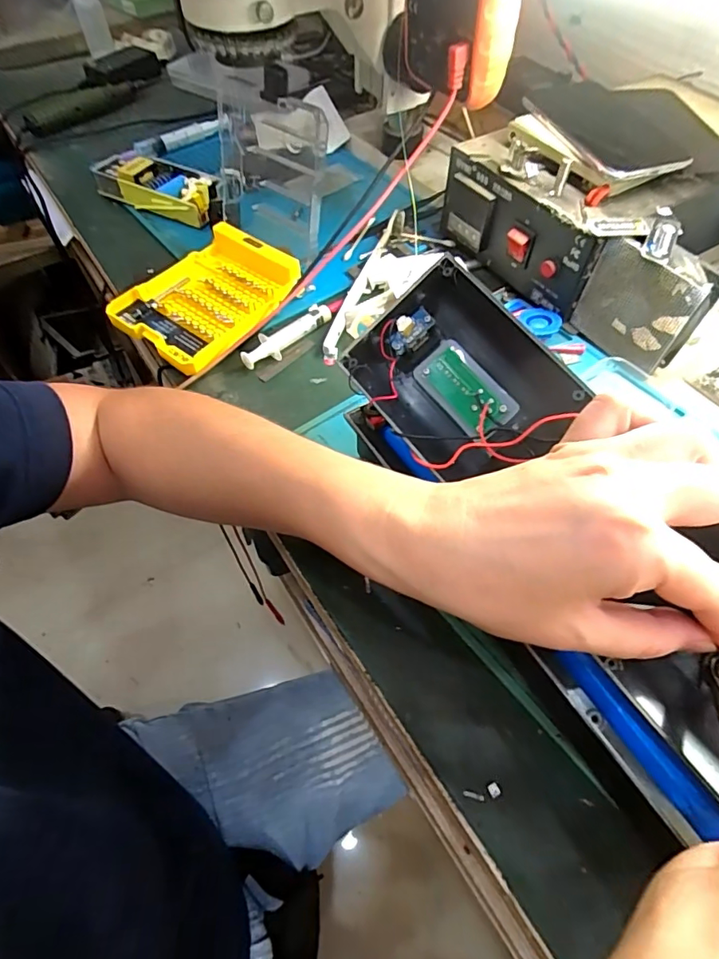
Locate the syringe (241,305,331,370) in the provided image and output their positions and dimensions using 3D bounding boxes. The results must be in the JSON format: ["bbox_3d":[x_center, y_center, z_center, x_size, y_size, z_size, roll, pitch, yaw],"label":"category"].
[{"bbox_3d":[-0.060,-0.120,0.425,0.018,0.017,0.090,36,64,21],"label":"syringe"}]

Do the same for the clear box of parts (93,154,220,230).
[{"bbox_3d":[-0.205,-0.300,0.528,0.161,0.030,0.057,24,60,15],"label":"clear box of parts"}]

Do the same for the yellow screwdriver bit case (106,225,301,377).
[{"bbox_3d":[-0.129,-0.155,0.433,0.118,0.037,0.134,34,63,21],"label":"yellow screwdriver bit case"}]

